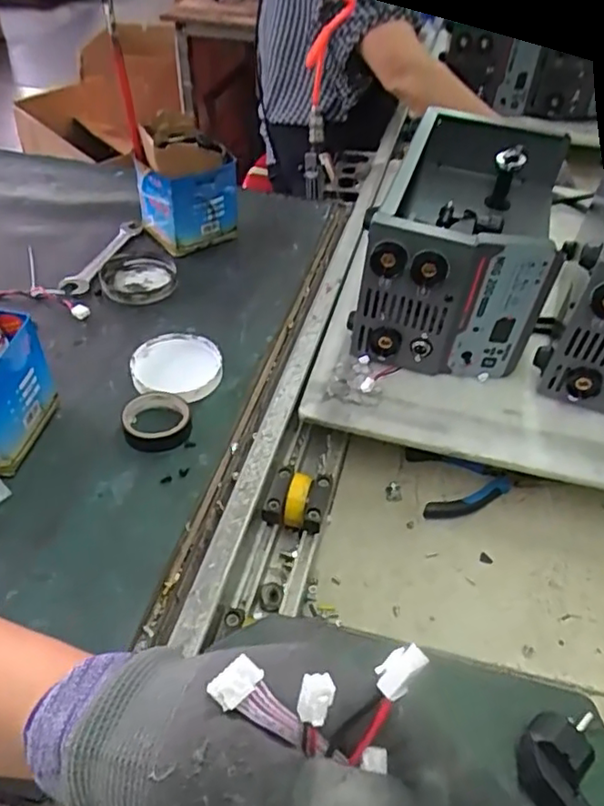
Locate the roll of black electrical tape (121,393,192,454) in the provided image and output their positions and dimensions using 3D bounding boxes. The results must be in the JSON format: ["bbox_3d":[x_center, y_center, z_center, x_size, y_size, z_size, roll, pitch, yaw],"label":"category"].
[{"bbox_3d":[-0.128,0.017,0.544,0.058,0.017,0.055,1,44,-1],"label":"roll of black electrical tape"}]

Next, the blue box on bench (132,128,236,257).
[{"bbox_3d":[-0.145,-0.261,0.746,0.108,0.122,0.107,-20,49,-21],"label":"blue box on bench"}]

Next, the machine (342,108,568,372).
[{"bbox_3d":[0.176,-0.182,0.669,0.168,0.151,0.317,14,46,12],"label":"machine"}]

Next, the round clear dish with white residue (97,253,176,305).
[{"bbox_3d":[-0.188,-0.146,0.712,0.083,0.011,0.086,-7,45,-10],"label":"round clear dish with white residue"}]

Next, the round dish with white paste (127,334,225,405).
[{"bbox_3d":[-0.122,-0.037,0.601,0.085,0.015,0.091,1,44,-1],"label":"round dish with white paste"}]

